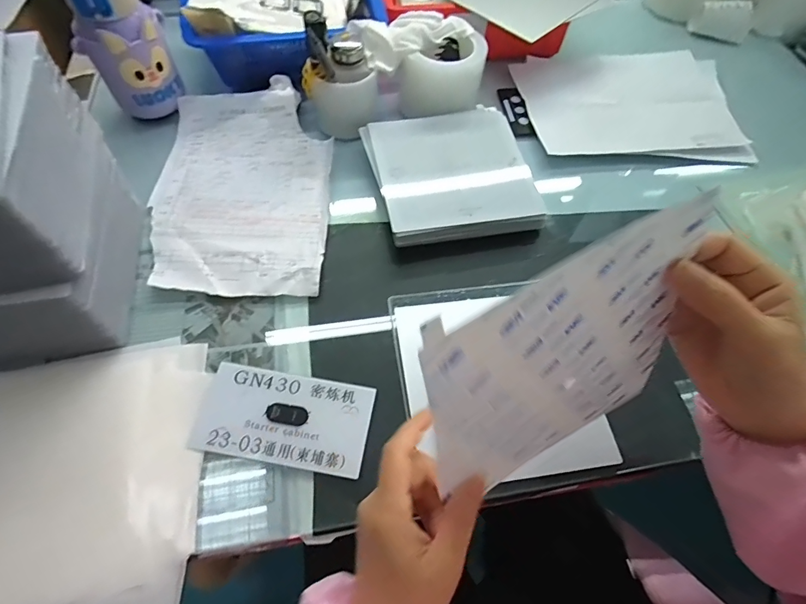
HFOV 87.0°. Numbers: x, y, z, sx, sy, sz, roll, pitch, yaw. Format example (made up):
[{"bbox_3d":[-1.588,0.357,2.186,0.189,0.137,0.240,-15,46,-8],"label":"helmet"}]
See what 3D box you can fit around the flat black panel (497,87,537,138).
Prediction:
[{"bbox_3d":[0.163,-0.271,0.610,0.030,0.008,0.110,-14,62,14],"label":"flat black panel"}]

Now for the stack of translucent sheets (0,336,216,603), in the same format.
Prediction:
[{"bbox_3d":[-0.289,0.137,0.345,0.234,0.010,0.212,-5,61,-6],"label":"stack of translucent sheets"}]

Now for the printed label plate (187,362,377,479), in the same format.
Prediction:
[{"bbox_3d":[-0.105,0.103,0.381,0.148,0.004,0.080,10,60,2],"label":"printed label plate"}]

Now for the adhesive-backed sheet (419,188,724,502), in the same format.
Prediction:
[{"bbox_3d":[0.092,0.041,0.247,0.177,0.174,0.013,-26,43,-18],"label":"adhesive-backed sheet"}]

